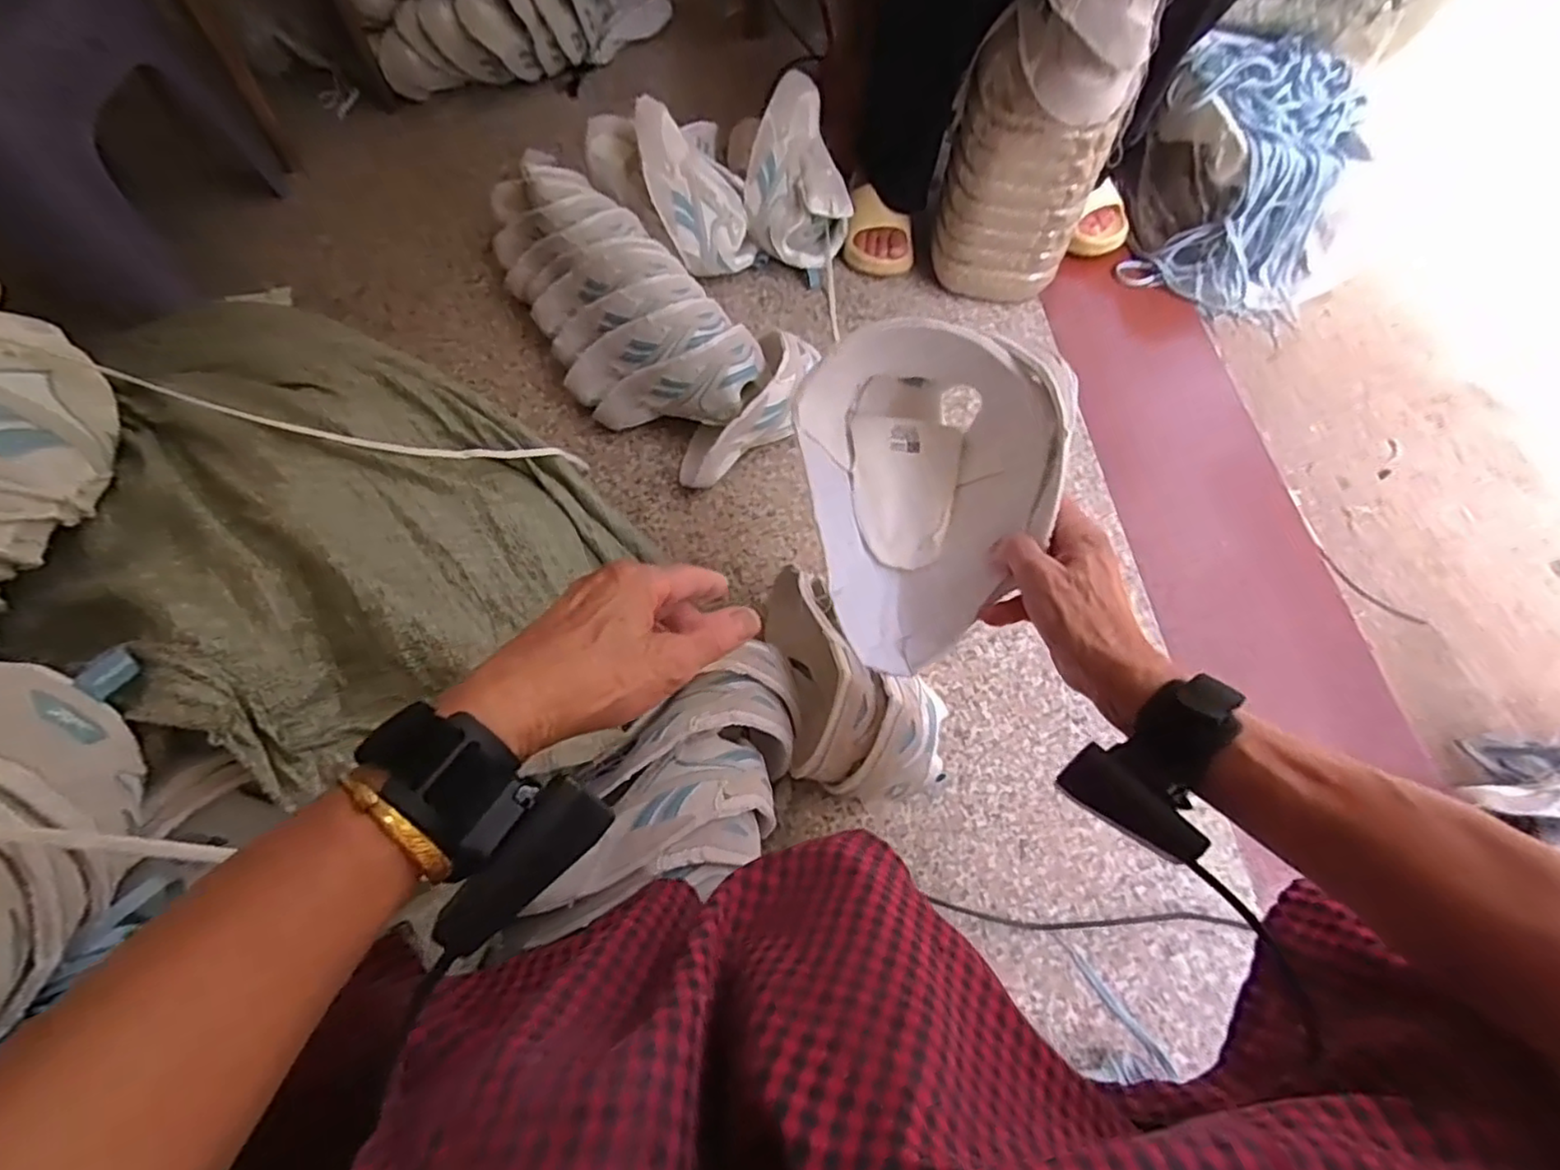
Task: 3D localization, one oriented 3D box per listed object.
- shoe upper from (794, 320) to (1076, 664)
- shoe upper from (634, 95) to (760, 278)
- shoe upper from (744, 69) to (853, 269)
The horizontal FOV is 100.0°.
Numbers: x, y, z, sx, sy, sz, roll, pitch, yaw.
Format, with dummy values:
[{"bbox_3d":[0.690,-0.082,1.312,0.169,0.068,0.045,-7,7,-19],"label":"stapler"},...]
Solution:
[{"bbox_3d":[0.102,-0.071,0.435,0.161,0.111,0.207,-10,63,-4],"label":"shoe upper"},{"bbox_3d":[-0.119,-0.558,0.928,0.131,0.223,0.090,-20,31,-5],"label":"shoe upper"},{"bbox_3d":[0.019,-0.562,0.943,0.132,0.206,0.169,-30,66,-13],"label":"shoe upper"}]

